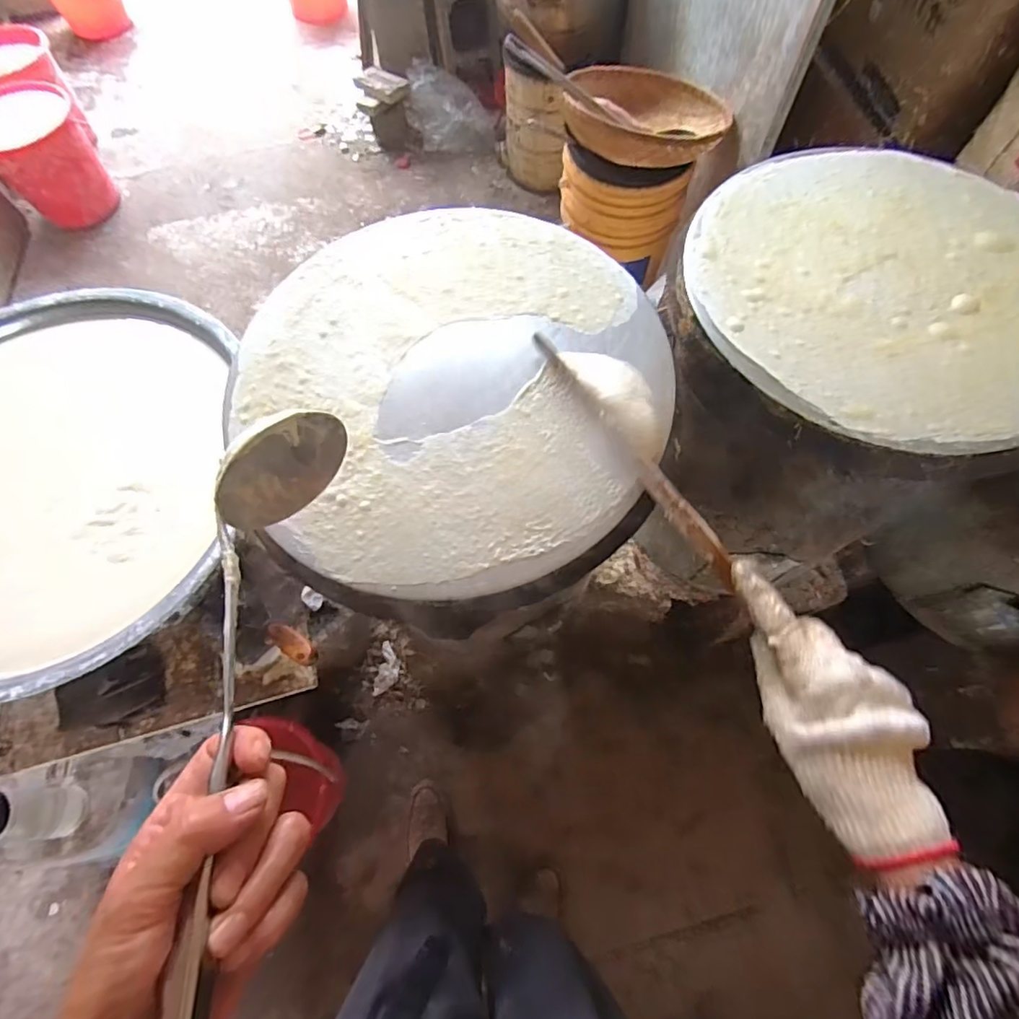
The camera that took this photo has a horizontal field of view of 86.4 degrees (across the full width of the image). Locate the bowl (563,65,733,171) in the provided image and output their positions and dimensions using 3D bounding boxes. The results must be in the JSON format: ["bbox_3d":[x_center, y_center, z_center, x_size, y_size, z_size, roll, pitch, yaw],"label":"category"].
[{"bbox_3d":[0.308,-0.866,1.196,0.348,0.103,0.369,-1,66,1],"label":"bowl"}]

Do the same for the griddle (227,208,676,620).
[{"bbox_3d":[-0.049,-0.110,0.483,0.362,0.036,0.394,-1,66,1],"label":"griddle"}]

